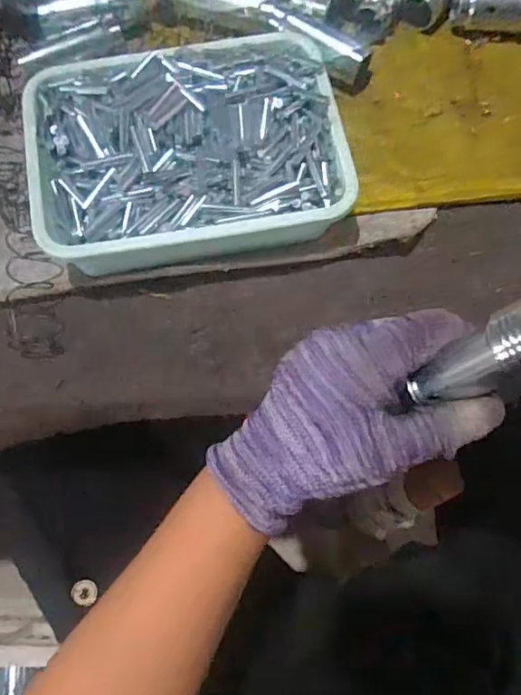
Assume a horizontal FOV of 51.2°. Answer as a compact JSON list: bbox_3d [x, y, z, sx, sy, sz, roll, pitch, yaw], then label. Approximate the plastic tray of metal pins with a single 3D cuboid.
[{"bbox_3d":[-0.040,-0.110,0.311,0.172,0.040,0.130,-9,74,-4],"label":"plastic tray of metal pins"}]

